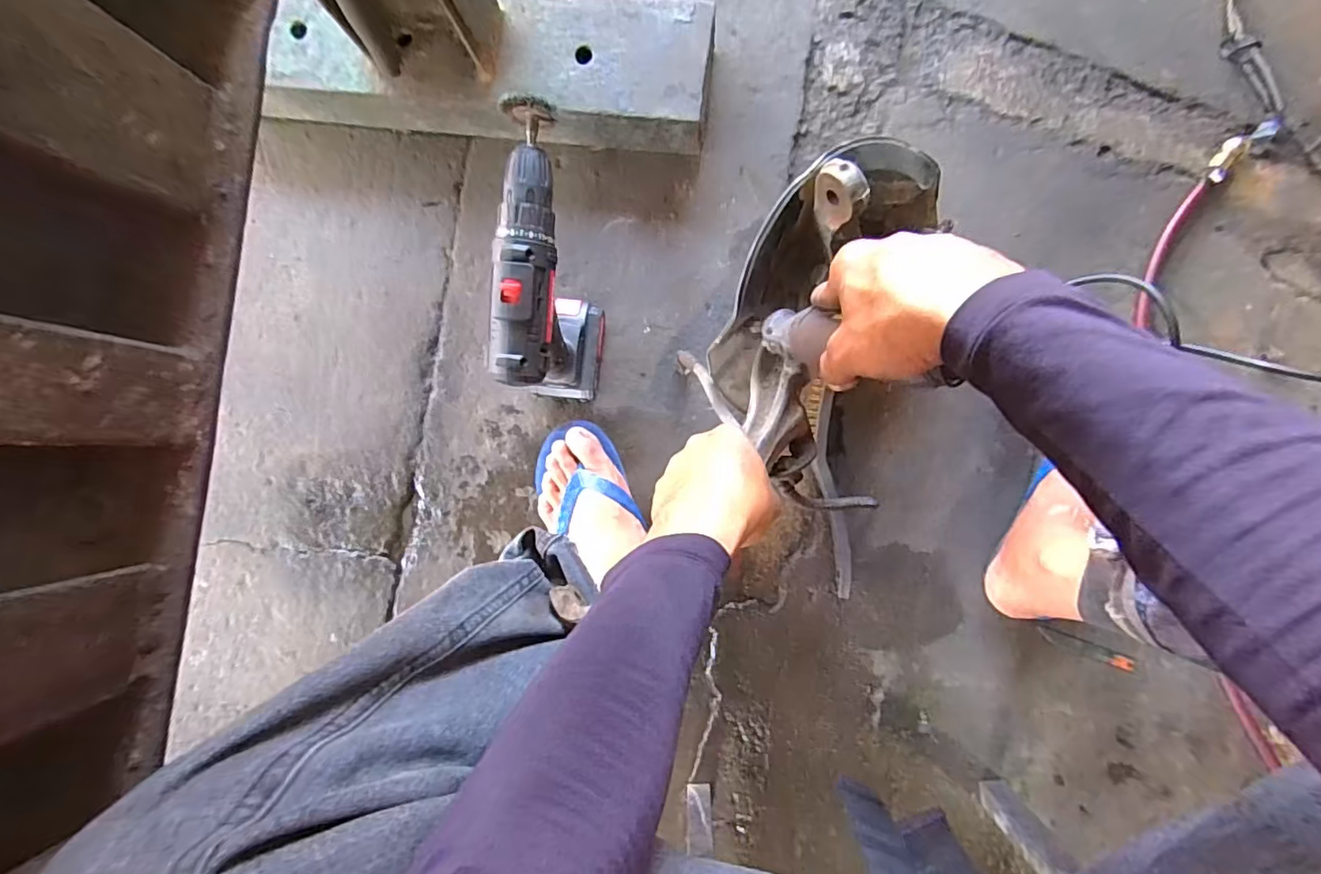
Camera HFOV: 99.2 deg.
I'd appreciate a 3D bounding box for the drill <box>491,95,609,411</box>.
[{"bbox_3d":[-0.098,-0.148,0.538,0.056,0.224,0.213,5,89,5],"label":"drill"}]

